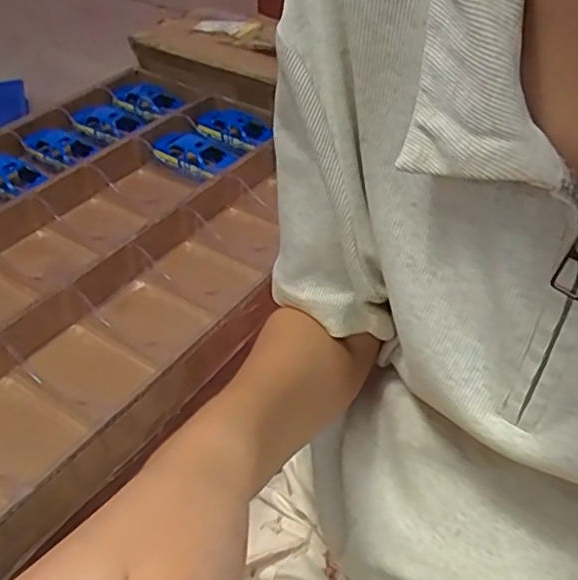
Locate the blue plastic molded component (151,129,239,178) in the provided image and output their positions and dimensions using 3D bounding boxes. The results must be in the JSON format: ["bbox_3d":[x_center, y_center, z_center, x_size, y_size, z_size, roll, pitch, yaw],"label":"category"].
[{"bbox_3d":[-0.122,-0.176,0.823,0.107,0.027,0.067,25,47,25],"label":"blue plastic molded component"}]

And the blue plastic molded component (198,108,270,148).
[{"bbox_3d":[-0.076,-0.220,0.872,0.104,0.031,0.049,20,45,21],"label":"blue plastic molded component"}]

